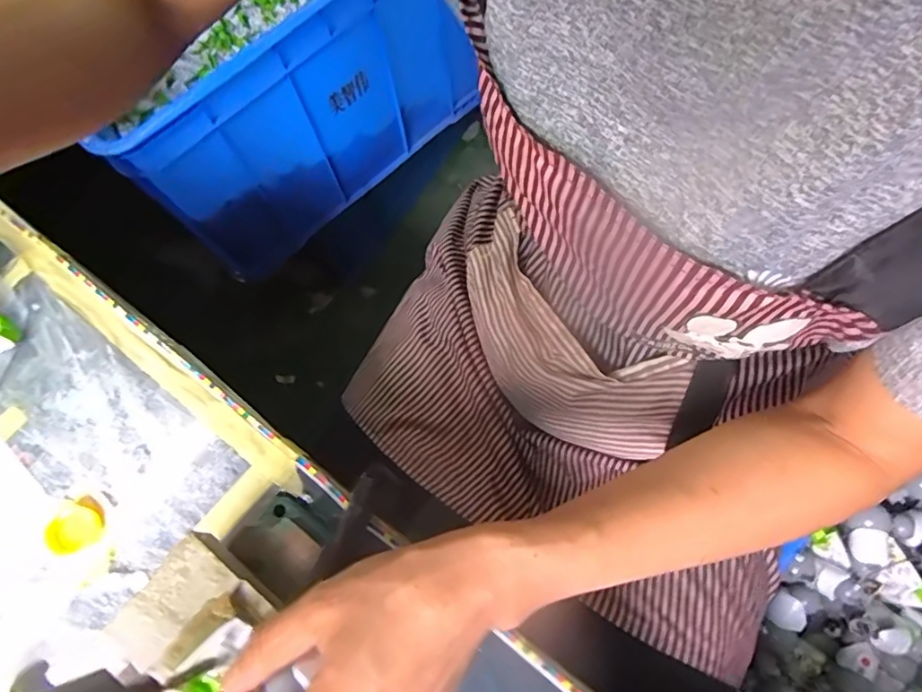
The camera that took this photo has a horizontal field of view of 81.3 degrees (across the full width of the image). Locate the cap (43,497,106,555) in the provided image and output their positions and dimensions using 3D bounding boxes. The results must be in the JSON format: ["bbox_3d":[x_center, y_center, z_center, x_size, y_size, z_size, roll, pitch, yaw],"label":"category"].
[{"bbox_3d":[-0.235,0.109,0.326,0.028,0.011,0.032,-2,72,2],"label":"cap"}]

